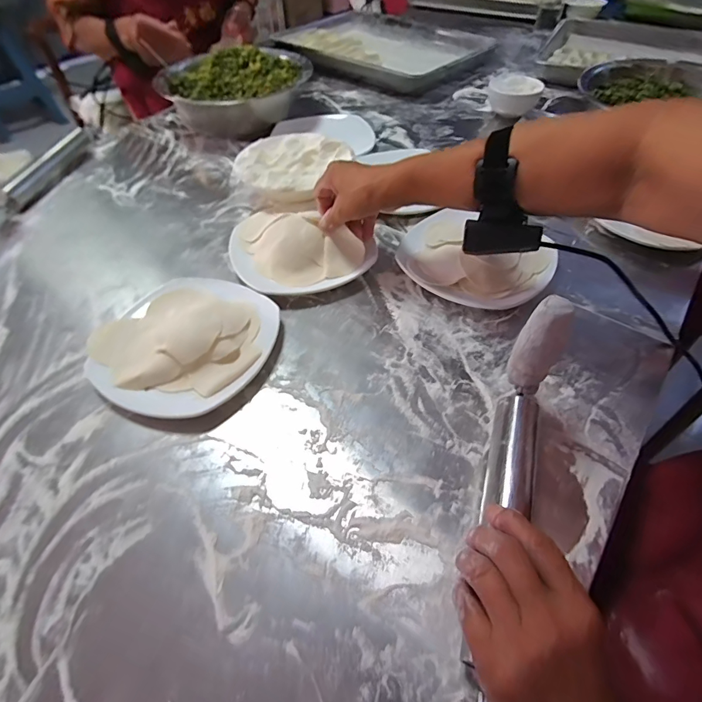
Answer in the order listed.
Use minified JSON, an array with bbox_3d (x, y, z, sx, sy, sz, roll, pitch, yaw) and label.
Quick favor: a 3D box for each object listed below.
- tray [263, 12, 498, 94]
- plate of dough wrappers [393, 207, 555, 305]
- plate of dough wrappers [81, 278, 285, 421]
[{"bbox_3d":[0.075,-0.750,1.037,0.482,0.057,0.352,33,58,26],"label":"tray"},{"bbox_3d":[0.147,-0.114,0.514,0.178,0.039,0.150,32,57,25],"label":"plate of dough wrappers"},{"bbox_3d":[-0.185,-0.016,0.448,0.181,0.033,0.175,21,53,18],"label":"plate of dough wrappers"}]

